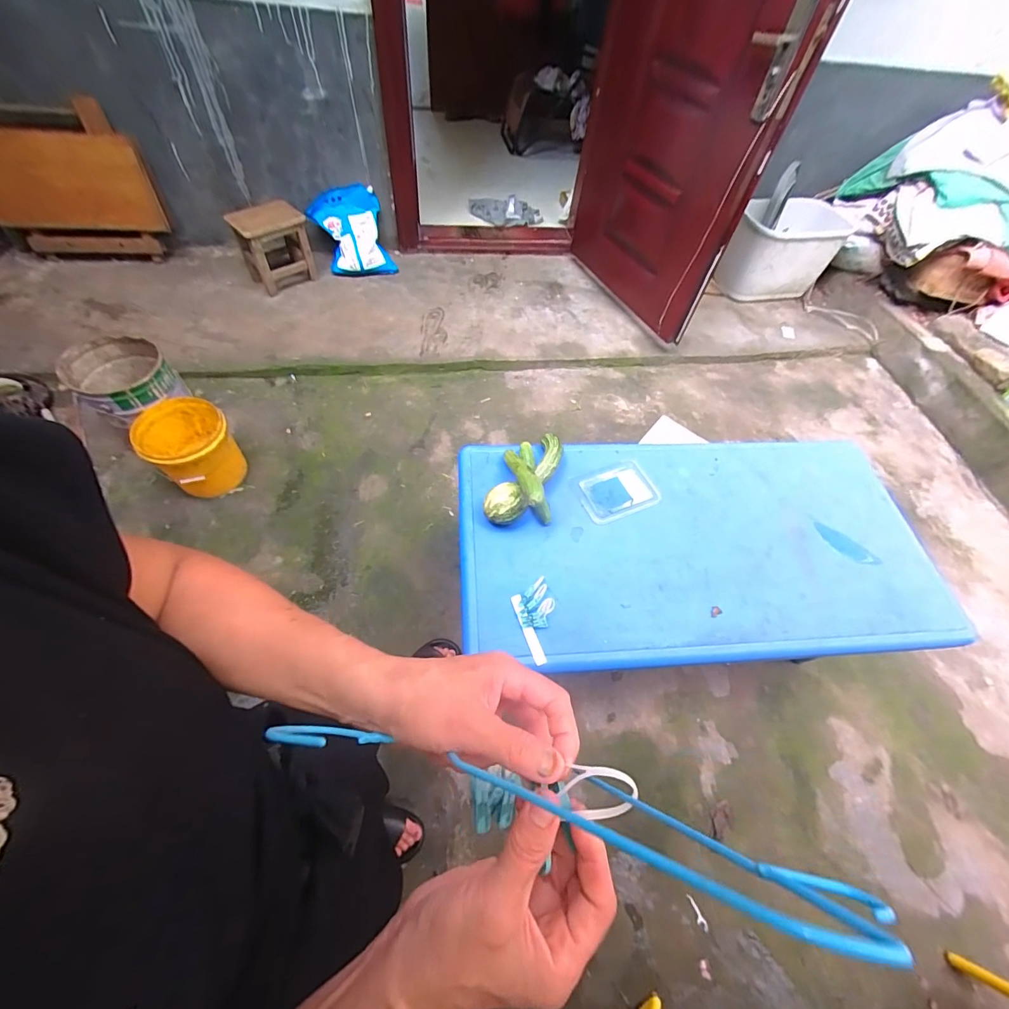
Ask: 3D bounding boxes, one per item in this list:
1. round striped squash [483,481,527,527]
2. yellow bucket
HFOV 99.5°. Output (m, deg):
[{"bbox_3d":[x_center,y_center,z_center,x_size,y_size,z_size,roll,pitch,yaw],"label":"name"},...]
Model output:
[{"bbox_3d":[0.003,0.006,0.991,0.078,0.091,0.084,2,58,-3],"label":"round striped squash"},{"bbox_3d":[-1.001,-0.167,1.392,0.235,0.246,0.235,2,58,-3],"label":"yellow bucket"}]

